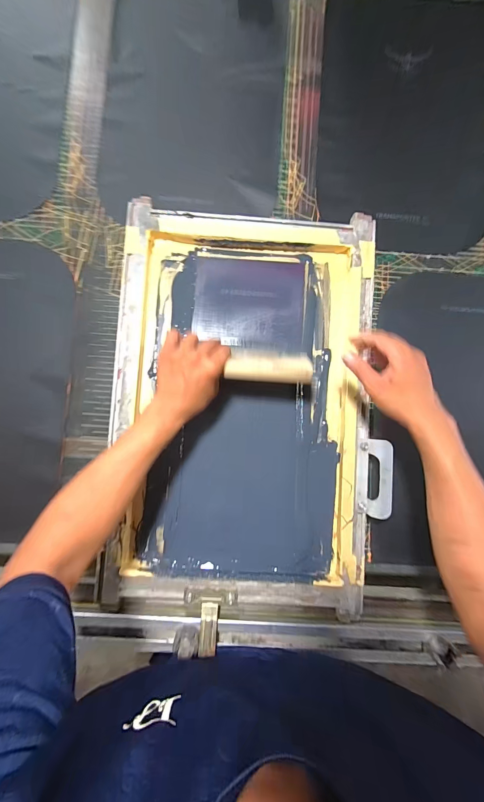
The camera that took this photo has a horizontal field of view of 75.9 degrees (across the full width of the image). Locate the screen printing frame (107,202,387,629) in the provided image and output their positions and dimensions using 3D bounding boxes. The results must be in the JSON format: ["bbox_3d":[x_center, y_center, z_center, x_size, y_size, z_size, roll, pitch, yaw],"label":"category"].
[{"bbox_3d":[0.006,0.016,0.520,0.436,0.045,0.637,2,87,-1],"label":"screen printing frame"}]

